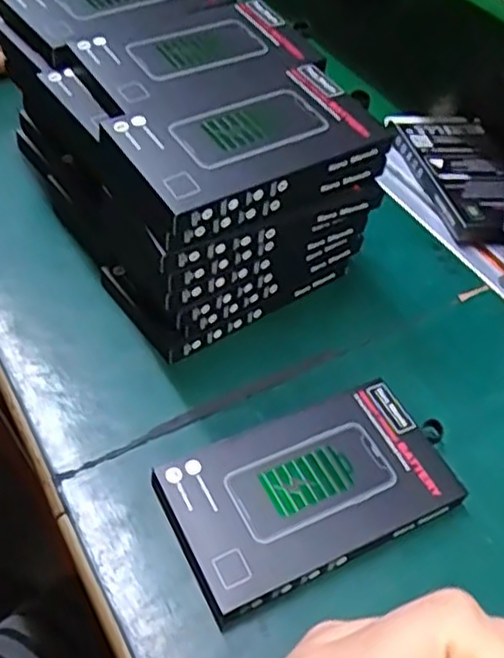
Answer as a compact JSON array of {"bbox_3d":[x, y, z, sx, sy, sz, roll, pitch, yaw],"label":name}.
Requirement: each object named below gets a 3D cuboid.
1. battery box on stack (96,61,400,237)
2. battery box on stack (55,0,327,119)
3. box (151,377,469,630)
[{"bbox_3d":[0.000,-0.098,0.368,0.140,0.018,0.074,-22,54,-24],"label":"battery box on stack"},{"bbox_3d":[-0.028,-0.158,0.420,0.145,0.026,0.081,-22,54,-25],"label":"battery box on stack"},{"bbox_3d":[0.030,0.078,0.344,0.138,0.016,0.081,-18,52,-21],"label":"box"}]

